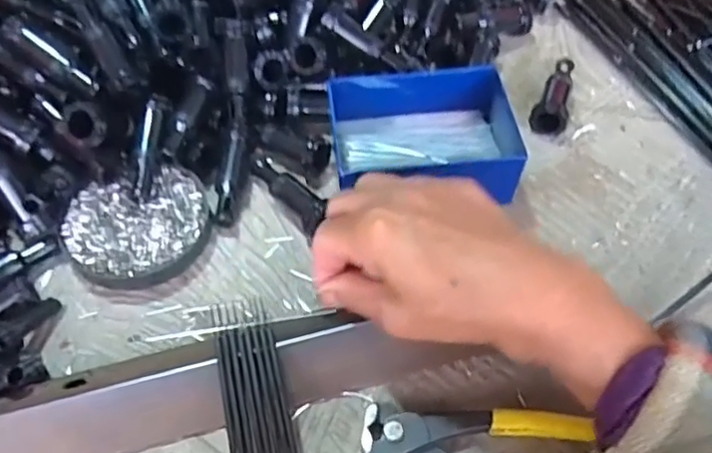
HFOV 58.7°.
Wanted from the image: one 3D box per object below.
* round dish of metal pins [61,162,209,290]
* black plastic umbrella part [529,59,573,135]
[{"bbox_3d":[-0.128,0.001,0.372,0.081,0.012,0.071,-11,58,-7],"label":"round dish of metal pins"},{"bbox_3d":[0.138,-0.093,0.432,0.022,0.029,0.071,20,59,12],"label":"black plastic umbrella part"}]

